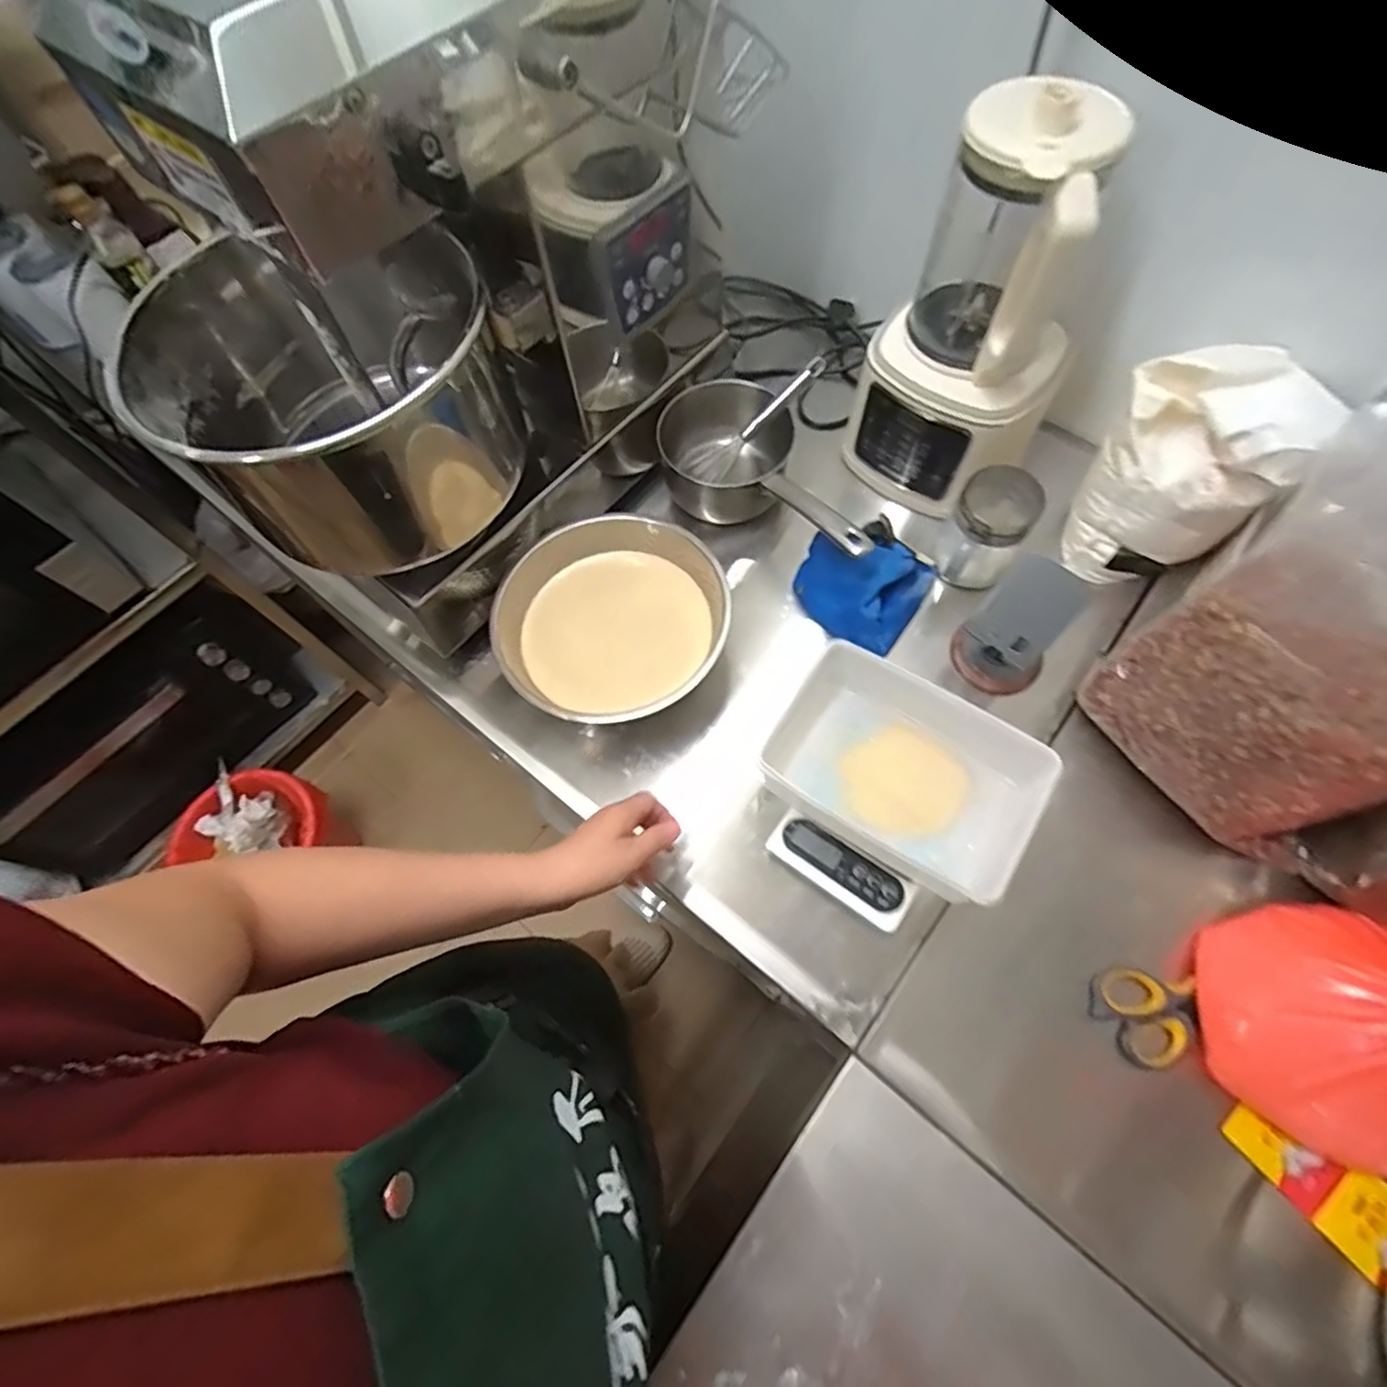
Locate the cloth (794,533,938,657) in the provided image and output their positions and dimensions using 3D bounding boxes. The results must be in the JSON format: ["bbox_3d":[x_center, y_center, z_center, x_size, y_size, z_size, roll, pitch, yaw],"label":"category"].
[{"bbox_3d":[0.185,-0.127,0.695,0.135,0.056,0.134,34,72,17],"label":"cloth"}]

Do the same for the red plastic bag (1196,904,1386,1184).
[{"bbox_3d":[0.522,0.246,0.446,0.205,0.172,0.185,4,66,5],"label":"red plastic bag"}]

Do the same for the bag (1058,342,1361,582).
[{"bbox_3d":[0.492,-0.230,0.653,0.131,0.199,0.133,5,66,6],"label":"bag"}]

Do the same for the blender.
[{"bbox_3d":[0.284,-0.366,0.647,0.187,0.354,0.168,34,72,17],"label":"blender"}]

